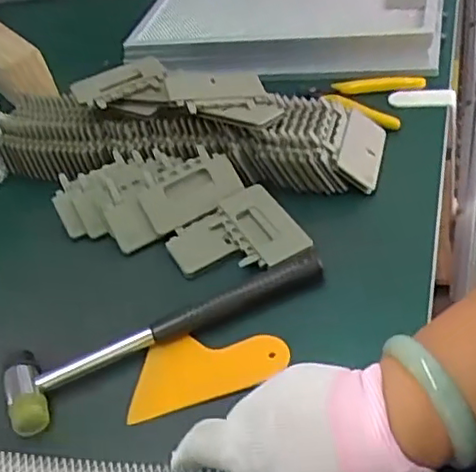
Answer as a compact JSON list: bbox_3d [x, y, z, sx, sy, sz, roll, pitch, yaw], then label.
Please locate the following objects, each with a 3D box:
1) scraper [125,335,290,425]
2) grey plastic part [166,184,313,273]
[{"bbox_3d":[-0.022,0.088,0.437,0.109,0.010,0.055,-17,42,-2],"label":"scraper"},{"bbox_3d":[-0.002,0.001,0.508,0.095,0.014,0.085,-25,43,-11],"label":"grey plastic part"}]

